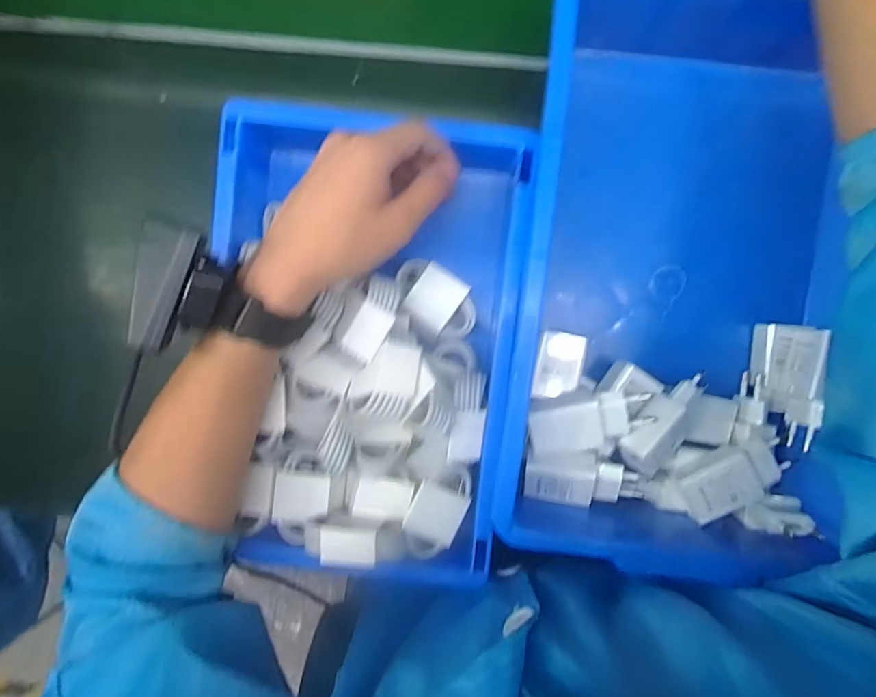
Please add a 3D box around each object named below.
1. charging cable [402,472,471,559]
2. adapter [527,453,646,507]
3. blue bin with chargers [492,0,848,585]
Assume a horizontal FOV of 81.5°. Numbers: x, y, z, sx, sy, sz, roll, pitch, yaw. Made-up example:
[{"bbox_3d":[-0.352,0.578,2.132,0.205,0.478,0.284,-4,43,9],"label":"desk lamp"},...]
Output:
[{"bbox_3d":[-0.001,0.112,0.351,0.039,0.009,0.062,24,84,-16],"label":"charging cable"},{"bbox_3d":[0.095,0.088,0.356,0.066,0.023,0.041,9,120,3],"label":"adapter"},{"bbox_3d":[0.156,-0.047,0.350,0.202,0.103,0.368,7,91,3],"label":"blue bin with chargers"}]

